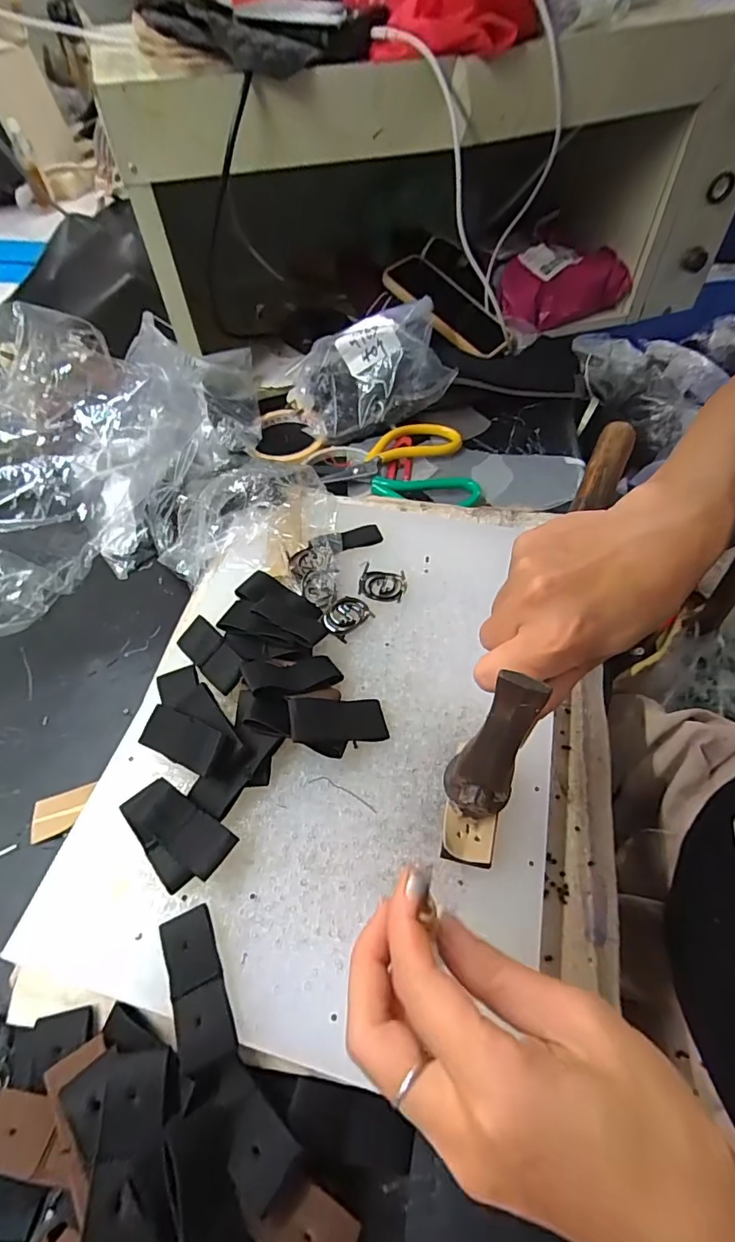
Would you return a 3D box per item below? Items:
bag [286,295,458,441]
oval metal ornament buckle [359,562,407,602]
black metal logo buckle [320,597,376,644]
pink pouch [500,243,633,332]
[{"bbox_3d":[0.001,-0.275,0.565,0.160,0.082,0.119,-18,54,-10],"label":"bag"},{"bbox_3d":[0.011,-0.028,0.386,0.033,0.005,0.027,6,55,7],"label":"oval metal ornament buckle"},{"bbox_3d":[-0.016,-0.005,0.371,0.027,0.005,0.033,34,63,23],"label":"black metal logo buckle"},{"bbox_3d":[0.247,-0.429,0.663,0.162,0.067,0.072,-23,57,-13],"label":"pink pouch"}]

